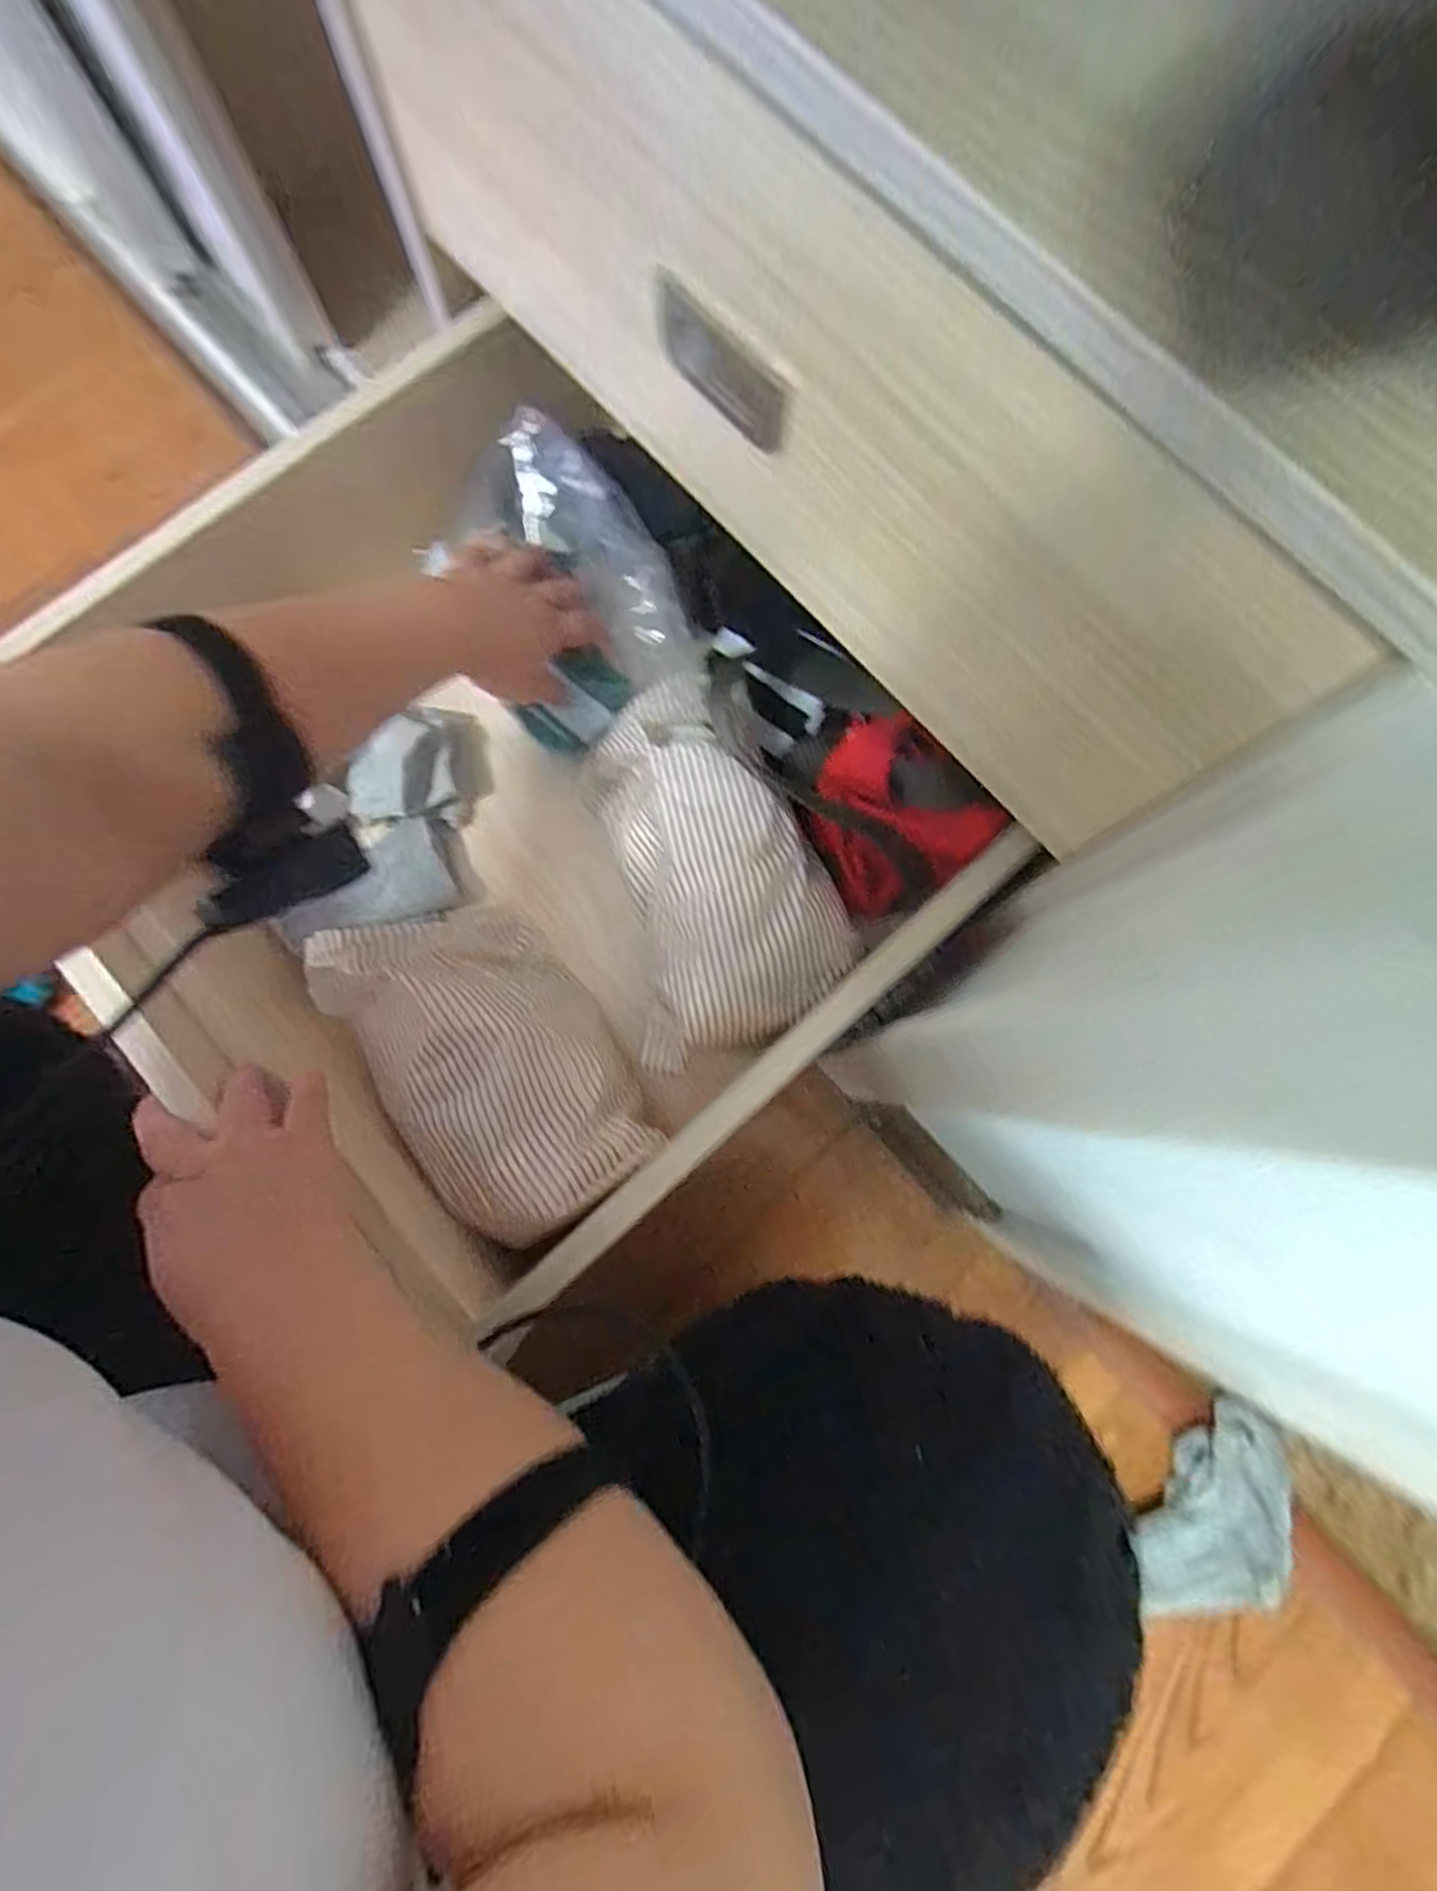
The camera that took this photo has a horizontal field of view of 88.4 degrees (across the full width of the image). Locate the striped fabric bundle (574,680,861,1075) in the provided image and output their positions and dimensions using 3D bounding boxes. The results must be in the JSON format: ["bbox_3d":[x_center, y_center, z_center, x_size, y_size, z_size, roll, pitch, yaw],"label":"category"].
[{"bbox_3d":[-0.012,-0.053,0.492,0.138,0.071,0.237,-21,80,-4],"label":"striped fabric bundle"}]

